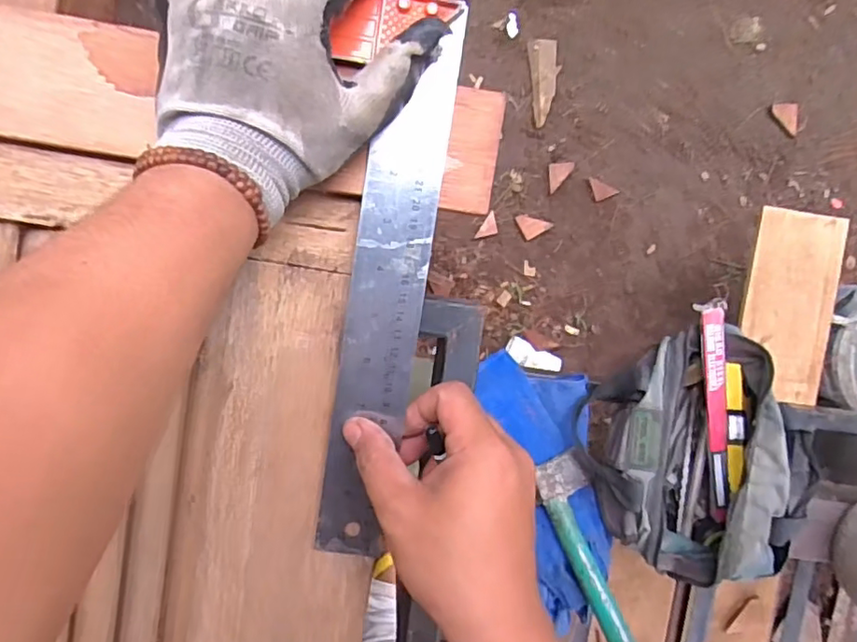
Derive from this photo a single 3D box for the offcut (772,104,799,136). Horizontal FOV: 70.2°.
[{"bbox_3d":[0.866,-0.490,1.479,0.060,0.012,0.072,1,97,-2],"label":"offcut"}]

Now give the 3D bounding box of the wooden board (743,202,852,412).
[{"bbox_3d":[0.739,-0.026,1.243,0.182,0.027,0.382,5,95,-4],"label":"wooden board"}]

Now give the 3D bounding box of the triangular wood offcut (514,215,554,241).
[{"bbox_3d":[0.262,-0.242,1.501,0.073,0.009,0.065,-27,97,-1],"label":"triangular wood offcut"}]

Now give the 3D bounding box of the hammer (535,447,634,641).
[{"bbox_3d":[0.212,0.307,0.808,0.081,0.032,0.258,-16,73,0],"label":"hammer"}]

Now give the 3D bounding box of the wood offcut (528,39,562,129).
[{"bbox_3d":[0.281,-0.571,1.459,0.068,0.014,0.194,-7,96,-3],"label":"wood offcut"}]

